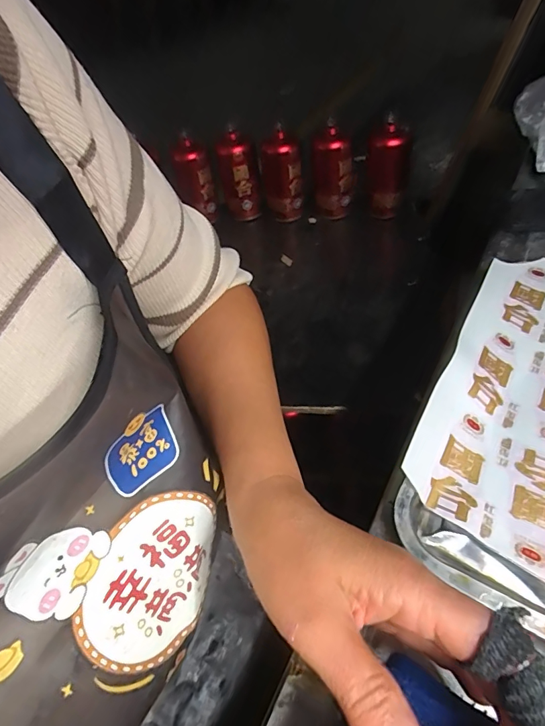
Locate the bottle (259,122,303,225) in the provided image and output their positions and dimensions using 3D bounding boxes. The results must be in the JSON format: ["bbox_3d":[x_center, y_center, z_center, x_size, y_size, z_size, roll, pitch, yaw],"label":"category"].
[{"bbox_3d":[0.021,-0.368,0.881,0.058,0.177,0.067,-38,53,-23],"label":"bottle"}]

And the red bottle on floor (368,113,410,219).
[{"bbox_3d":[0.220,-0.363,0.839,0.074,0.187,0.060,10,50,18],"label":"red bottle on floor"}]

